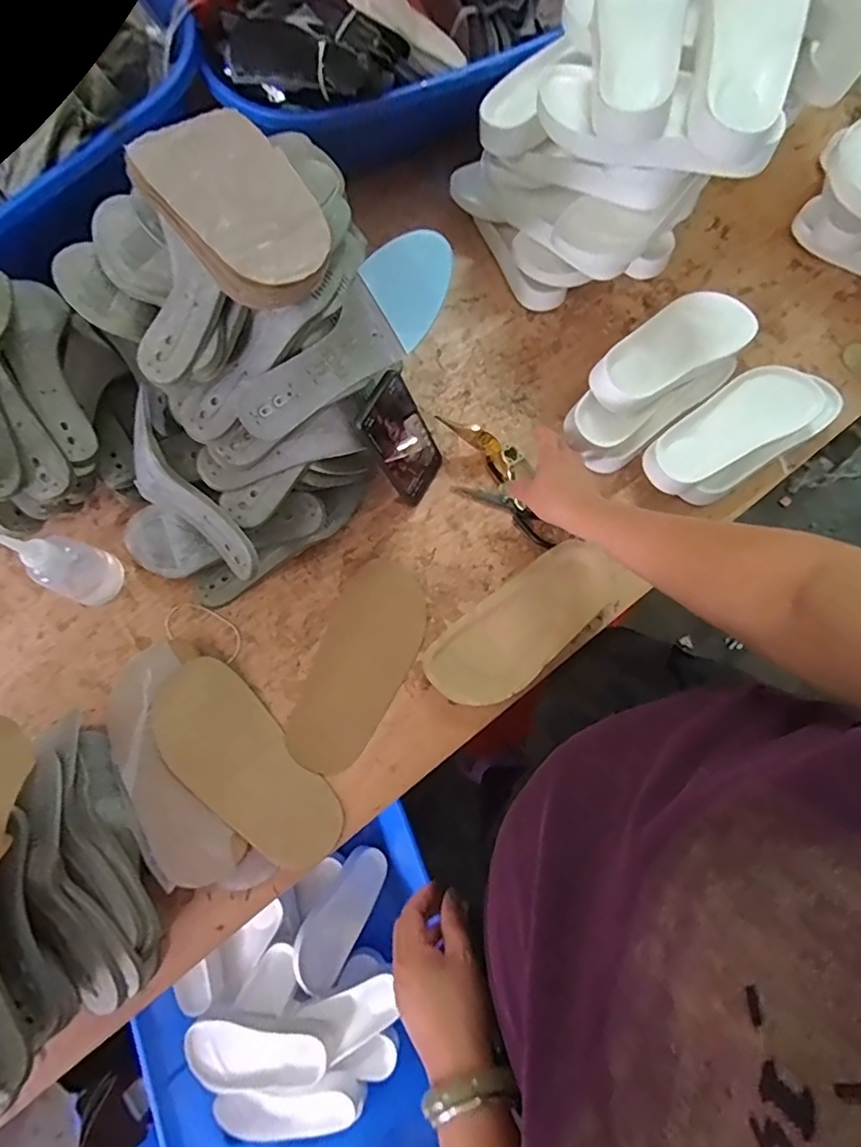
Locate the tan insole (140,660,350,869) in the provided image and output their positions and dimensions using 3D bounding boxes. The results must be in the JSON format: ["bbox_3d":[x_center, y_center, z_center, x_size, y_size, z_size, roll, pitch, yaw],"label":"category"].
[{"bbox_3d":[-0.197,0.205,0.598,0.244,0.007,0.104,47,59,4],"label":"tan insole"}]

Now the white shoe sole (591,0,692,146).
[{"bbox_3d":[0.212,-0.550,0.559,0.097,0.051,0.234,11,76,2],"label":"white shoe sole"}]

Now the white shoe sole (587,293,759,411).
[{"bbox_3d":[0.294,-0.276,0.666,0.242,0.045,0.089,-34,79,-8],"label":"white shoe sole"}]

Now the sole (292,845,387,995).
[{"bbox_3d":[-0.160,0.606,0.995,0.091,0.019,0.230,30,53,6],"label":"sole"}]

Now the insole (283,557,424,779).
[{"bbox_3d":[-0.081,0.104,0.647,0.107,0.008,0.246,21,77,4],"label":"insole"}]

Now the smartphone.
[{"bbox_3d":[-0.030,-0.146,0.634,0.015,0.160,0.078,25,76,30],"label":"smartphone"}]

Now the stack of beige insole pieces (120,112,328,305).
[{"bbox_3d":[-0.158,-0.299,0.453,0.107,0.025,0.182,-39,80,-9],"label":"stack of beige insole pieces"}]

